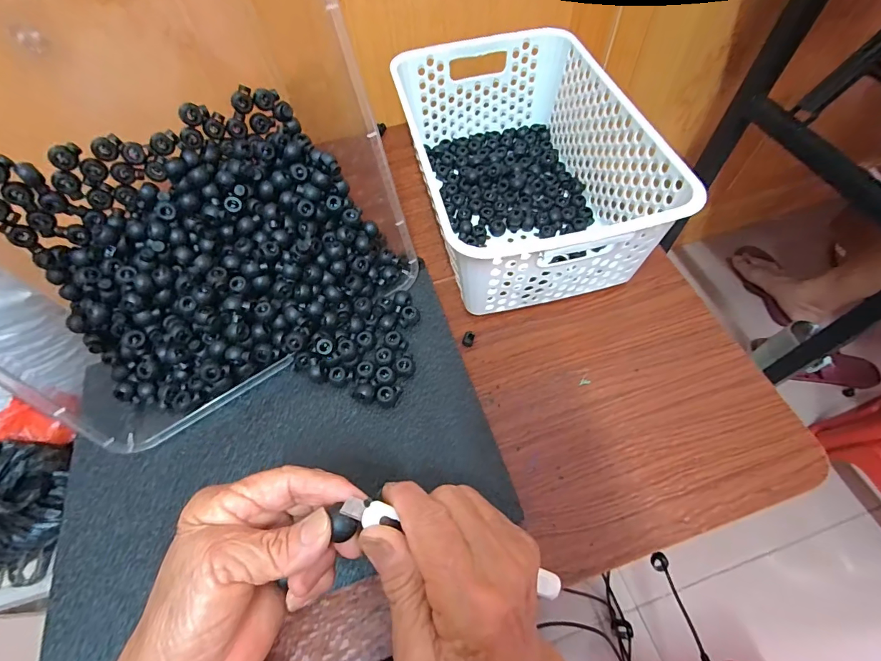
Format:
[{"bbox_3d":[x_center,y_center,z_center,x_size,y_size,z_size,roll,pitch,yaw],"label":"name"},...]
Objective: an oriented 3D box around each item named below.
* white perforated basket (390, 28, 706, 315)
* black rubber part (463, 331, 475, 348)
[{"bbox_3d":[0.077,-0.171,0.414,0.202,0.111,0.307,-11,62,-6],"label":"white perforated basket"},{"bbox_3d":[0.027,0.008,0.384,0.010,0.008,0.016,13,63,7],"label":"black rubber part"}]

